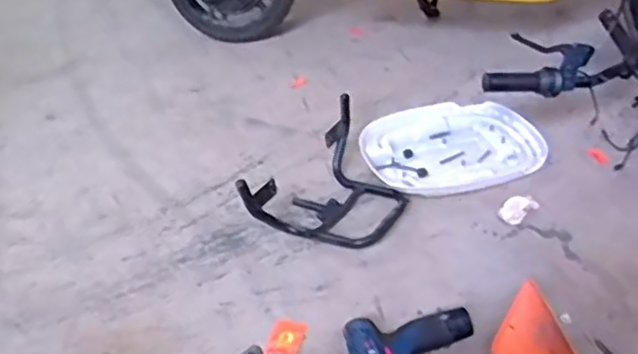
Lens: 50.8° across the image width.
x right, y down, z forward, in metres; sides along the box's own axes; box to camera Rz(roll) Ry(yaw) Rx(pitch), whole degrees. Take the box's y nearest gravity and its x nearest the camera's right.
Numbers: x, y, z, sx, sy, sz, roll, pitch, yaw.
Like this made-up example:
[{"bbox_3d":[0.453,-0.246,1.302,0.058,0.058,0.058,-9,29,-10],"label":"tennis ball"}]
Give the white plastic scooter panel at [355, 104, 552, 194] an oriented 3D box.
[{"bbox_3d":[0.275,-0.062,1.379,0.359,0.046,0.269,-13,39,-11],"label":"white plastic scooter panel"}]

